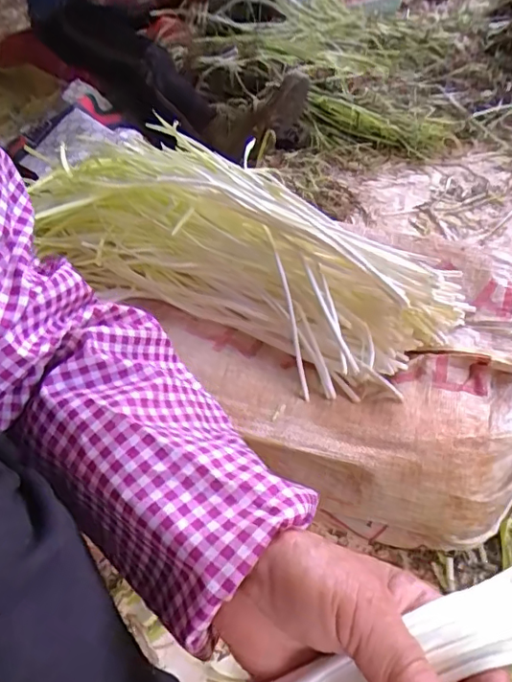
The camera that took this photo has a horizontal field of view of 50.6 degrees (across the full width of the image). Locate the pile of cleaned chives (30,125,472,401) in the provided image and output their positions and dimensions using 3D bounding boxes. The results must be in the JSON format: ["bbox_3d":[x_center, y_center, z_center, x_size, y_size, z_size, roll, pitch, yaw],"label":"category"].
[{"bbox_3d":[-0.030,-0.106,0.591,0.467,0.120,0.209,29,54,31],"label":"pile of cleaned chives"}]

